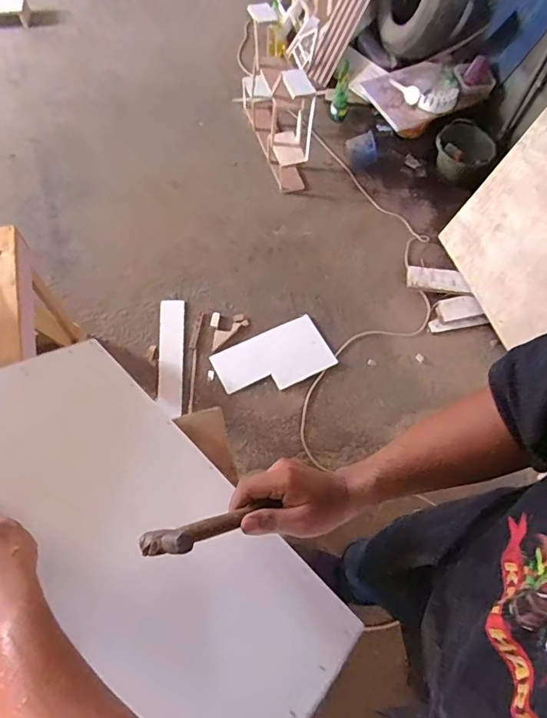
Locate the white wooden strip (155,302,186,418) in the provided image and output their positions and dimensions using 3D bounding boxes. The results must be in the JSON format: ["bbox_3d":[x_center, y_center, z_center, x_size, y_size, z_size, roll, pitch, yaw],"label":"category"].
[{"bbox_3d":[-0.368,-0.016,1.655,0.089,0.027,0.473,-4,66,-1],"label":"white wooden strip"}]

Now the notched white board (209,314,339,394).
[{"bbox_3d":[0.000,0.002,1.663,0.403,0.019,0.229,-24,69,-9],"label":"notched white board"}]

